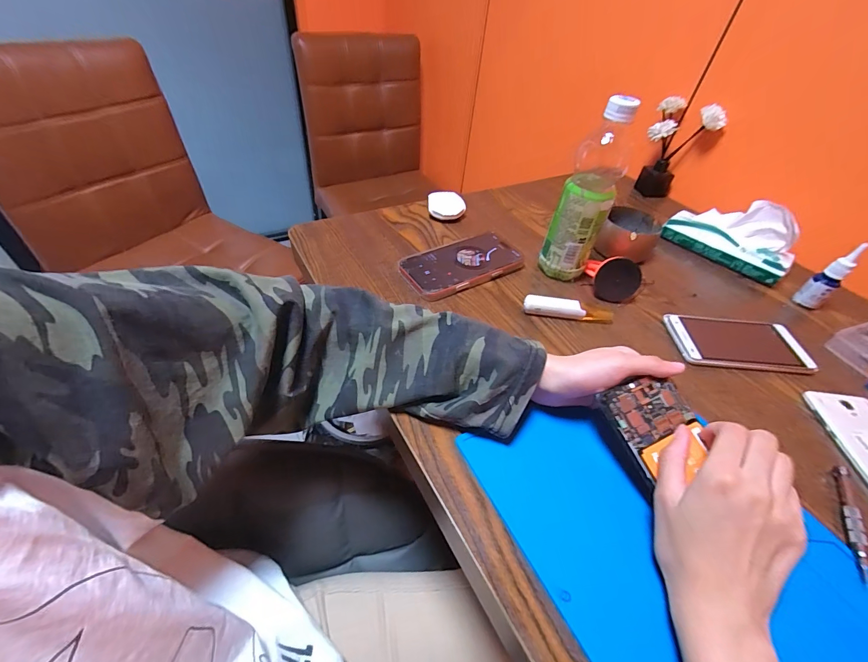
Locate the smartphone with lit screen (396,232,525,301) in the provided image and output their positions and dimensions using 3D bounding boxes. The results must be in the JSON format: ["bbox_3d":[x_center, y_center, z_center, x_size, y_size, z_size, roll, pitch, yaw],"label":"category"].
[{"bbox_3d":[0.038,-0.089,0.499,0.163,0.016,0.080,-24,53,-26],"label":"smartphone with lit screen"}]

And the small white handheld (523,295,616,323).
[{"bbox_3d":[0.161,-0.026,0.447,0.106,0.019,0.015,6,46,-1],"label":"small white handheld"}]

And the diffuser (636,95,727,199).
[{"bbox_3d":[0.444,-0.337,0.697,0.106,0.157,0.061,25,51,19],"label":"diffuser"}]

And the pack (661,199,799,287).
[{"bbox_3d":[0.457,-0.152,0.570,0.086,0.073,0.169,-33,57,-32],"label":"pack"}]

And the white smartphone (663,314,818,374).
[{"bbox_3d":[0.357,0.013,0.441,0.148,0.010,0.079,5,46,-2],"label":"white smartphone"}]

